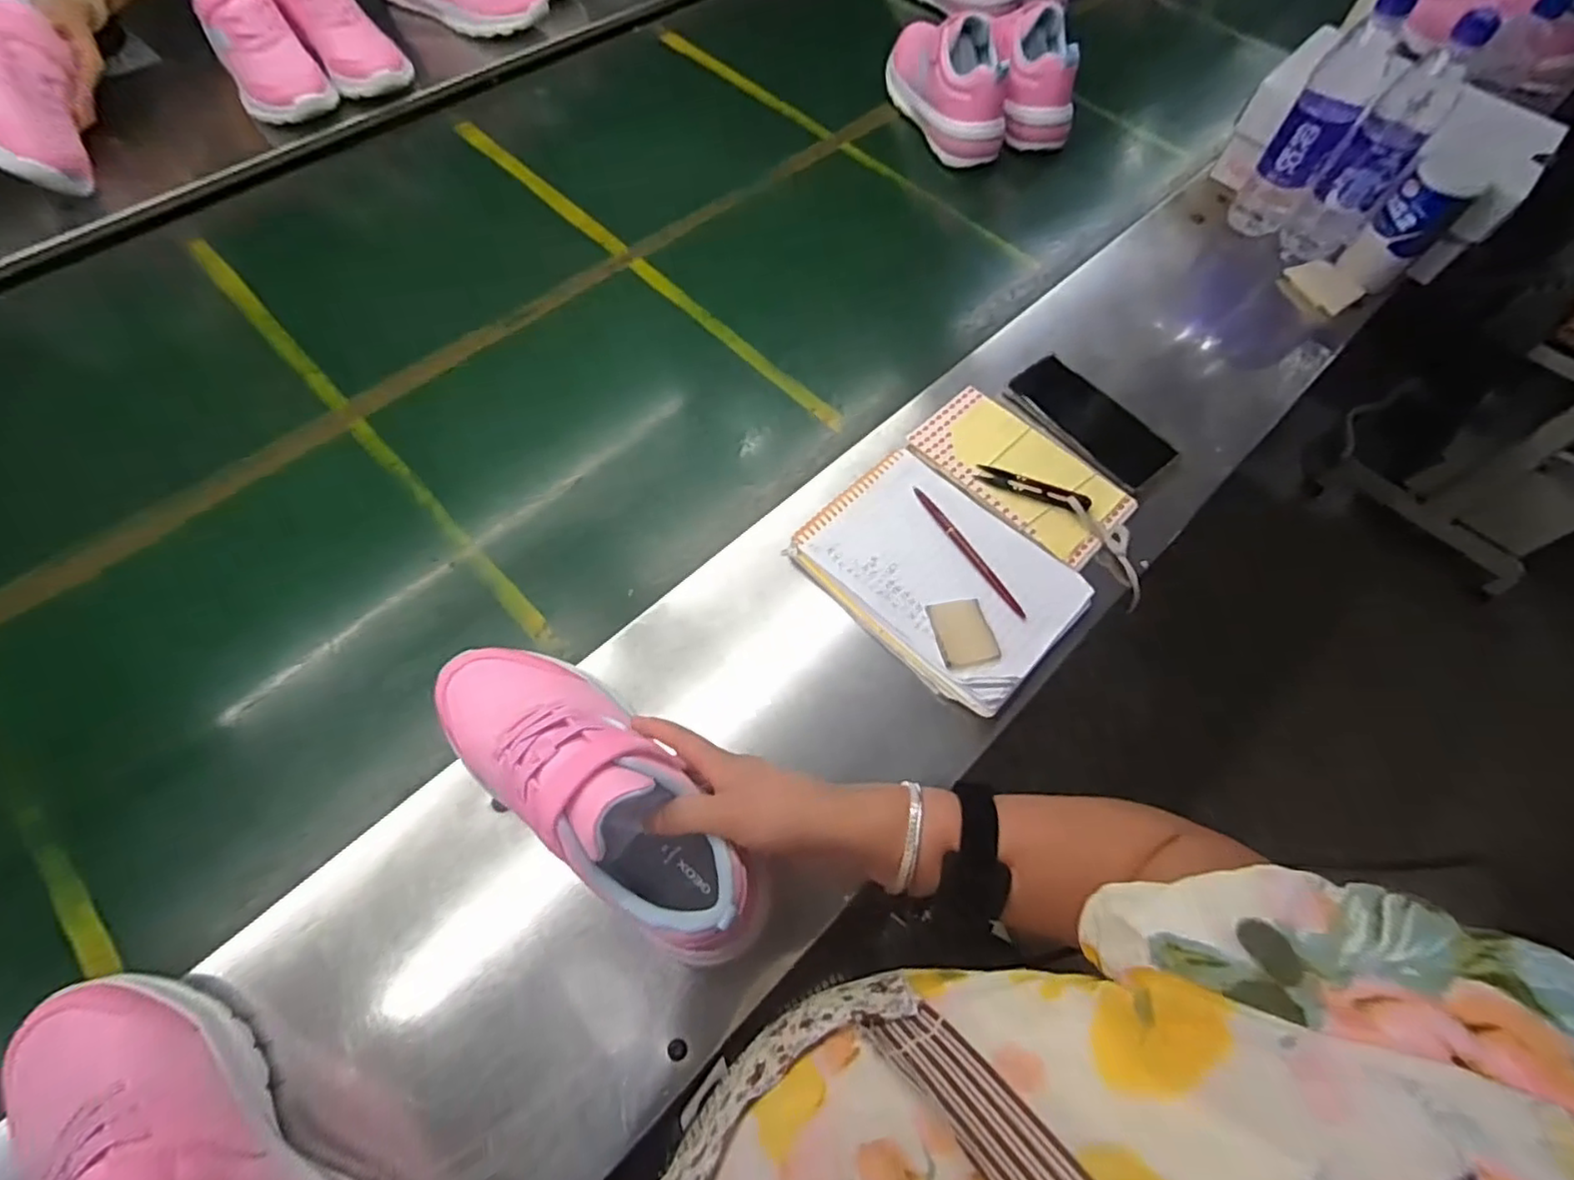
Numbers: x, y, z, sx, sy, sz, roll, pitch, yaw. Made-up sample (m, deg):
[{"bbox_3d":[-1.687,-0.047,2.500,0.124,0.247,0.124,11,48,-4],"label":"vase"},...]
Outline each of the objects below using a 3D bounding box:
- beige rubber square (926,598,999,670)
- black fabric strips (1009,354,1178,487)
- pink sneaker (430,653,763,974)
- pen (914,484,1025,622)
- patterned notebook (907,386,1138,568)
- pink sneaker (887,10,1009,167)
[{"bbox_3d":[0.141,0.035,0.538,0.046,0.007,0.055,-11,65,-9],"label":"beige rubber square"},{"bbox_3d":[0.290,-0.164,0.638,0.059,0.016,0.154,-36,71,-19],"label":"black fabric strips"},{"bbox_3d":[-0.127,0.117,0.406,0.258,0.086,0.093,40,68,19],"label":"pink sneaker"},{"bbox_3d":[0.154,-0.034,0.573,0.010,0.006,0.146,-29,69,-16],"label":"pen"},{"bbox_3d":[0.218,-0.113,0.621,0.112,0.012,0.192,-39,72,-20],"label":"patterned notebook"},{"bbox_3d":[0.210,-0.673,0.870,0.102,0.113,0.240,-10,65,-9],"label":"pink sneaker"}]

